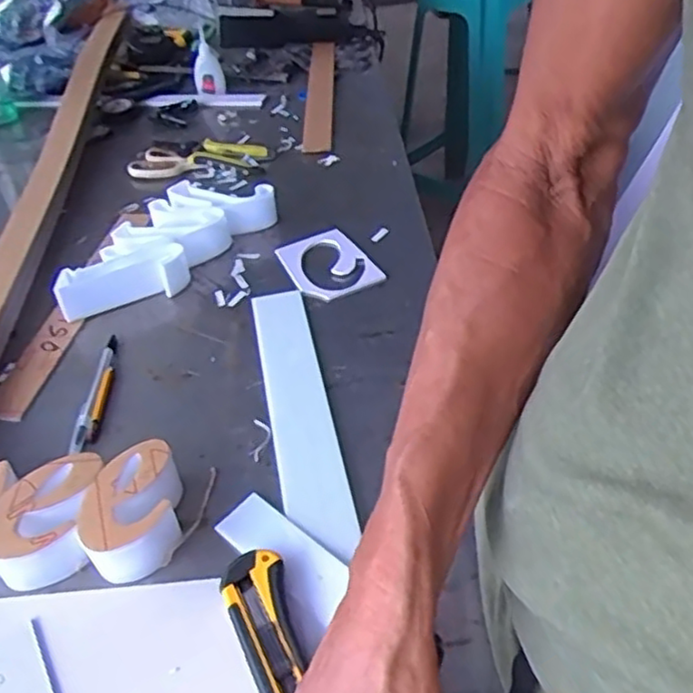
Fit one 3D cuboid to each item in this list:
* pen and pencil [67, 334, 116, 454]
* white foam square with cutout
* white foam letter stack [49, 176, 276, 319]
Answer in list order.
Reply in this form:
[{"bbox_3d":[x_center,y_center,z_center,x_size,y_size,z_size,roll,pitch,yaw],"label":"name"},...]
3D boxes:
[{"bbox_3d":[-0.220,0.037,0.621,0.024,0.008,0.135,-3,41,2],"label":"pen and pencil"},{"bbox_3d":[-0.022,-0.090,0.749,0.087,0.006,0.109,-23,44,-20],"label":"white foam square with cutout"},{"bbox_3d":[-0.202,-0.111,0.758,0.106,0.047,0.259,25,49,30],"label":"white foam letter stack"}]

